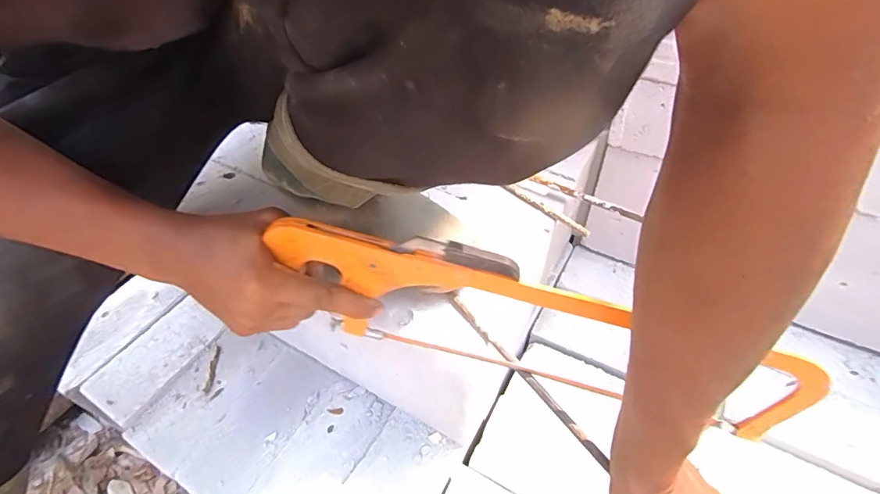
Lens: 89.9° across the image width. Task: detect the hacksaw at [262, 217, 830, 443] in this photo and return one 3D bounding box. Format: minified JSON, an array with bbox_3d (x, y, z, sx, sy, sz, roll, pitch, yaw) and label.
[{"bbox_3d":[0.070,0.068,0.331,0.398,0.131,0.016,20,49,-4],"label":"hacksaw"}]

